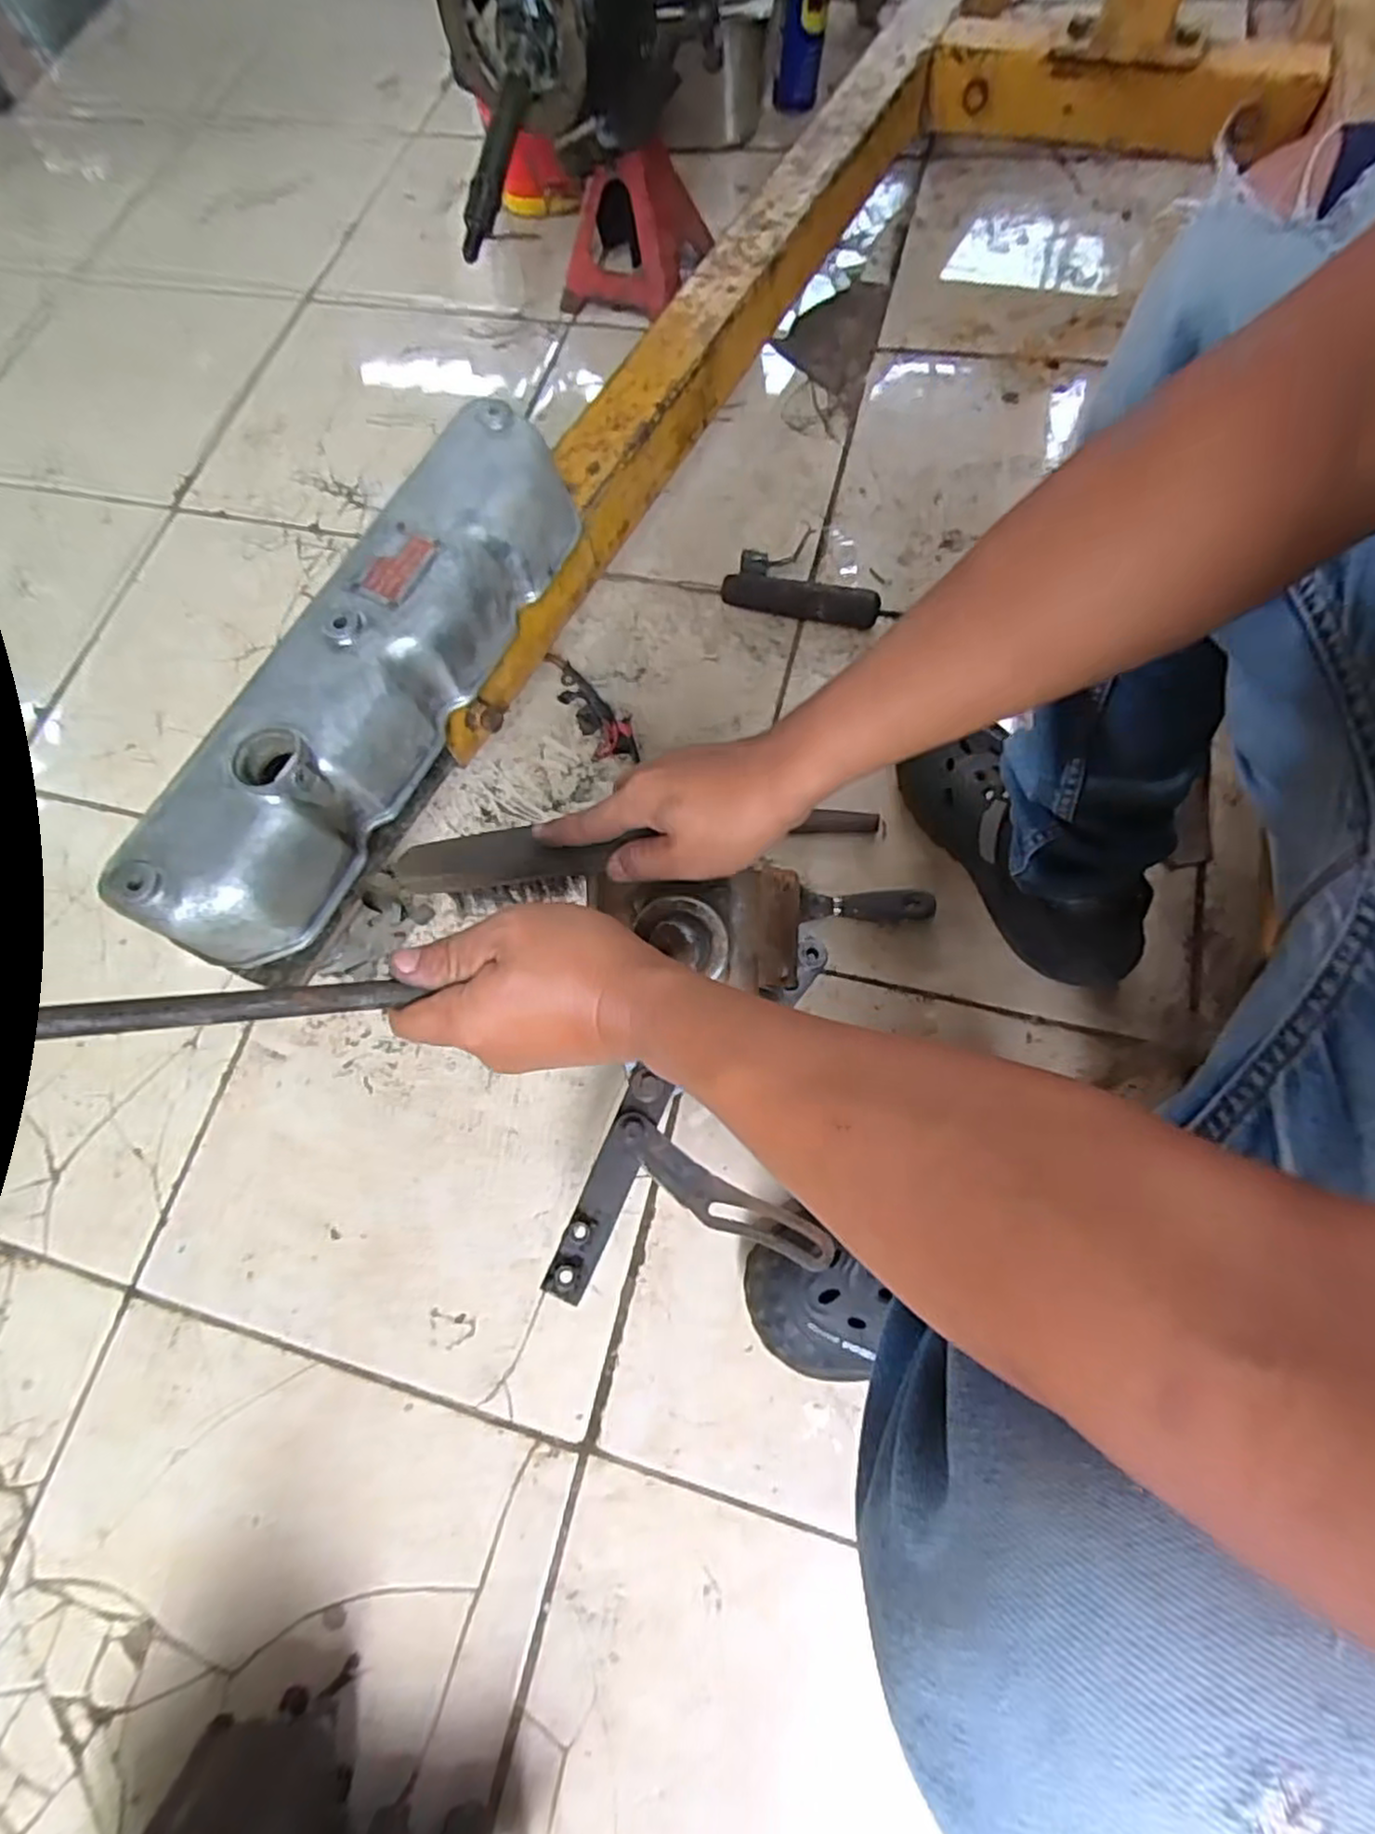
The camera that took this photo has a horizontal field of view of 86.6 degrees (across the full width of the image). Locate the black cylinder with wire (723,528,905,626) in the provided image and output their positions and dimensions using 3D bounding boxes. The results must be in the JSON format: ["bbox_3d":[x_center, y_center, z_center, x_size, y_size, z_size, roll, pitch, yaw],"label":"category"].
[{"bbox_3d":[0.137,-0.377,0.802,0.184,0.031,0.103,13,72,10],"label":"black cylinder with wire"}]

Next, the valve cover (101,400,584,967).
[{"bbox_3d":[-0.232,-0.185,0.554,0.100,0.095,0.471,23,74,13],"label":"valve cover"}]

